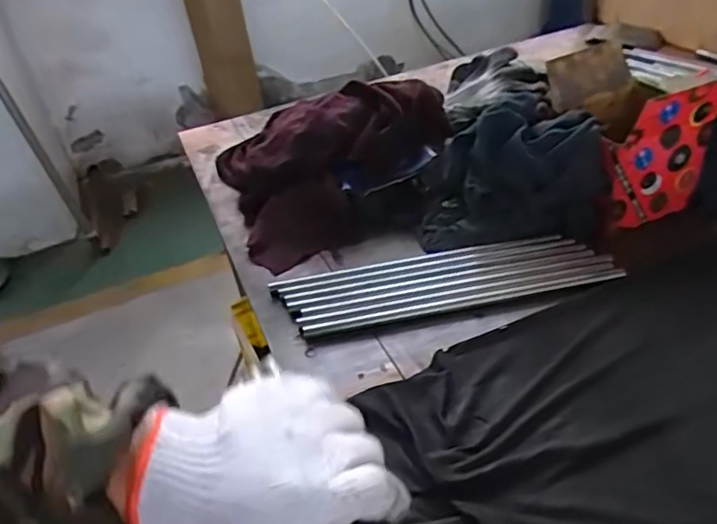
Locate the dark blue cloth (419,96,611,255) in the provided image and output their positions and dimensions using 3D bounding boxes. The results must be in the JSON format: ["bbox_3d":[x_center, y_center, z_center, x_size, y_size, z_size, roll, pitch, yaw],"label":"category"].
[{"bbox_3d":[0.189,-0.108,0.691,0.210,0.133,0.134,1,36,11],"label":"dark blue cloth"}]

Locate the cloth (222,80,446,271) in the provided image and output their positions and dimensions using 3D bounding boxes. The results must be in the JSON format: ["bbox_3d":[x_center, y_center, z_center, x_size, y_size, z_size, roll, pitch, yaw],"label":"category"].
[{"bbox_3d":[-0.031,-0.152,0.797,0.302,0.130,0.254,-17,37,-13],"label":"cloth"}]

